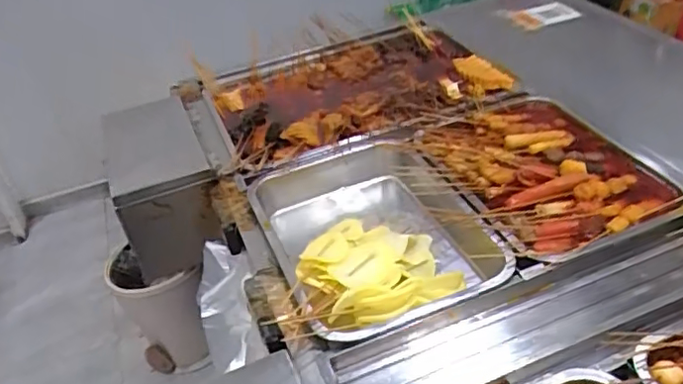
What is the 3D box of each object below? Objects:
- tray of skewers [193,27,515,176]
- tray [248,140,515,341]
[{"bbox_3d":[0.011,-0.212,1.278,0.606,0.091,0.459,-15,39,-12],"label":"tray of skewers"},{"bbox_3d":[0.039,0.069,0.924,0.280,0.131,0.382,-17,39,-14],"label":"tray"}]

